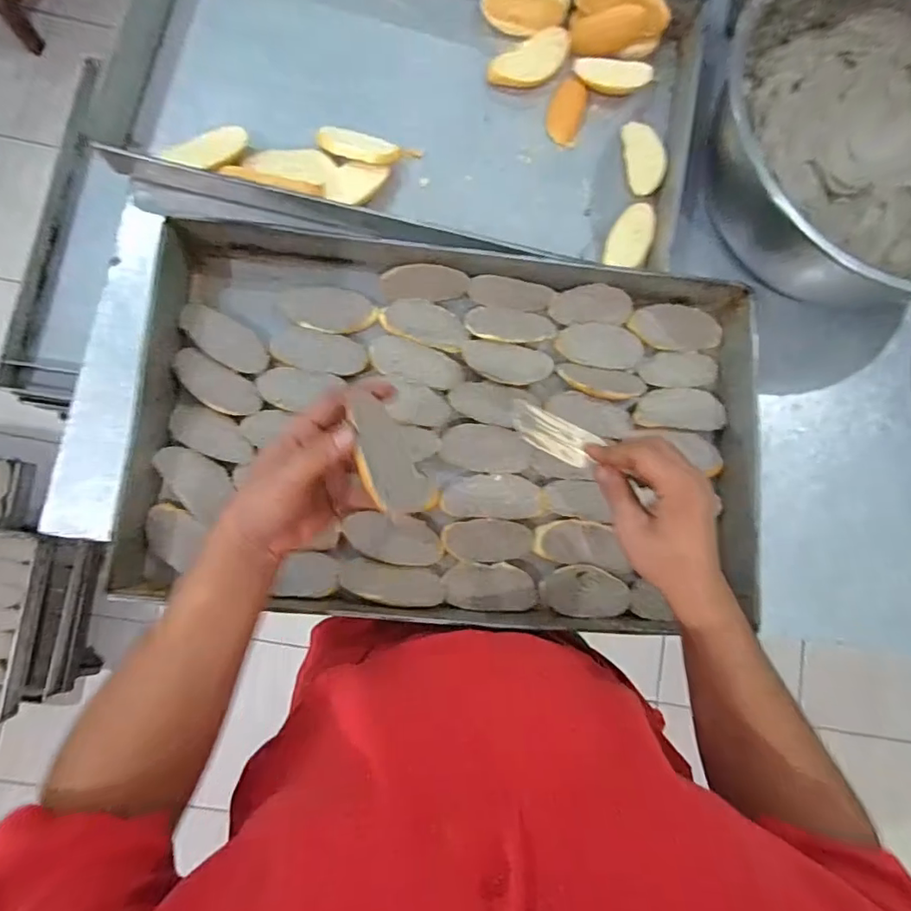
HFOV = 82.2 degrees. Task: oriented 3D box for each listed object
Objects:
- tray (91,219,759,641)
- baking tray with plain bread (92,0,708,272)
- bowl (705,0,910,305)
[{"bbox_3d":[-0.001,-0.030,0.538,0.616,0.053,0.386,5,82,-5],"label":"tray"},{"bbox_3d":[-0.043,-0.429,0.609,0.629,0.066,0.389,8,82,-4],"label":"baking tray with plain bread"},{"bbox_3d":[0.461,-0.343,0.578,0.344,0.127,0.383,-16,84,-7],"label":"bowl"}]

